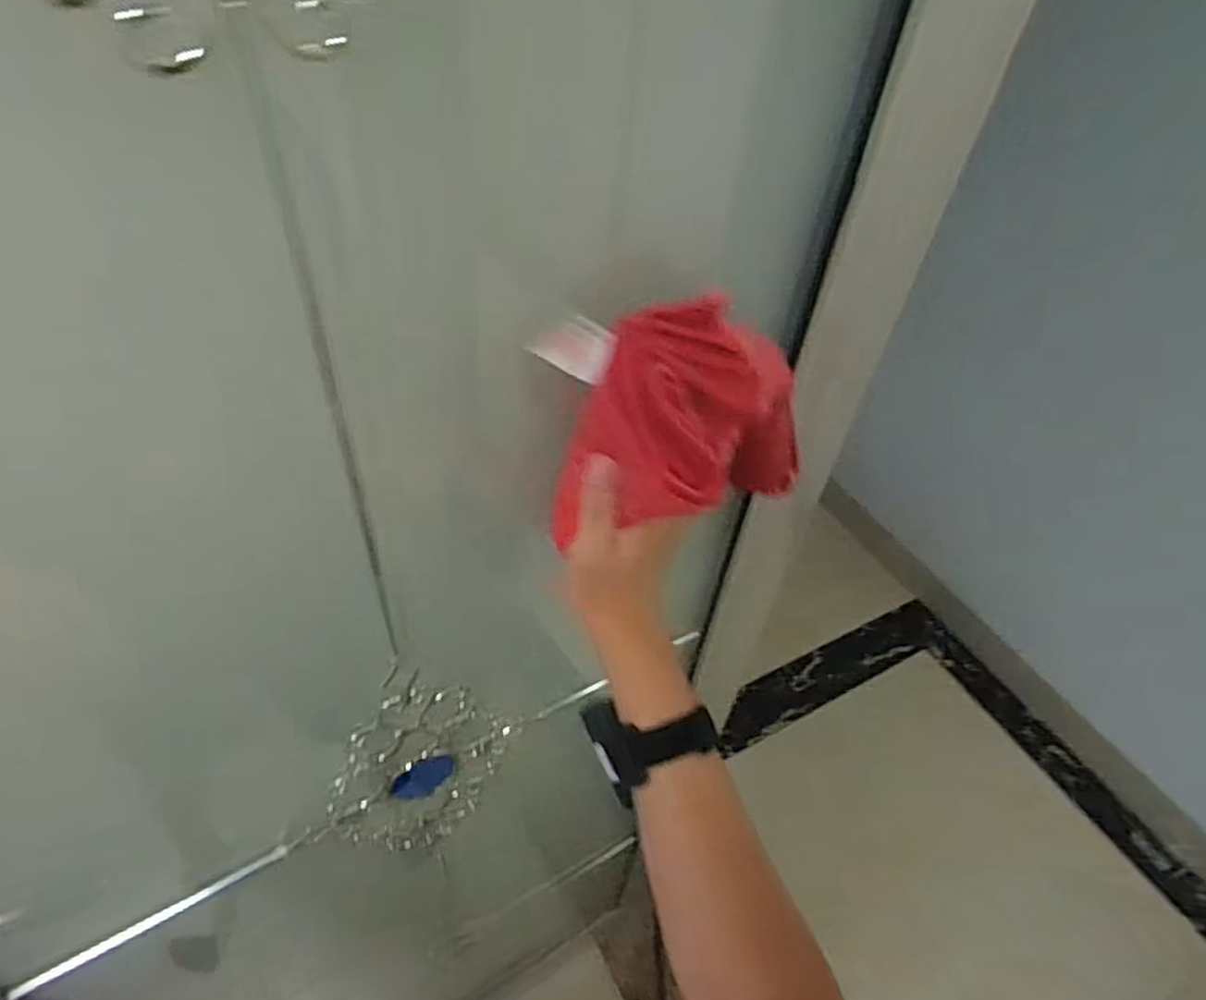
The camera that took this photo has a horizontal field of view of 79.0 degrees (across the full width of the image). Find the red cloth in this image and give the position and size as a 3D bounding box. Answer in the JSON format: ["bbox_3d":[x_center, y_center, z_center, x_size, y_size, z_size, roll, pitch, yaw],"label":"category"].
[{"bbox_3d":[0.046,-0.047,0.400,0.109,0.133,0.122,26,49,18],"label":"red cloth"}]

